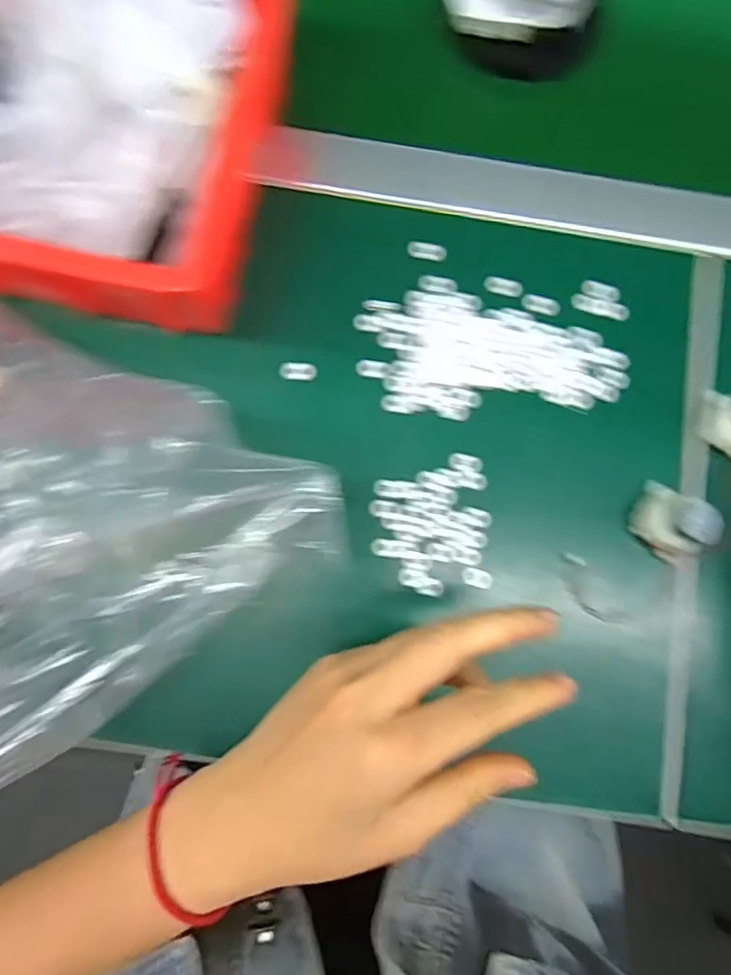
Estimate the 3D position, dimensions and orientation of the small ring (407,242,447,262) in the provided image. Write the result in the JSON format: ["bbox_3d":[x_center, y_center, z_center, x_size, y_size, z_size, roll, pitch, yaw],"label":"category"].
[{"bbox_3d":[0.039,-0.148,0.361,0.025,0.004,0.011,10,83,-3],"label":"small ring"}]

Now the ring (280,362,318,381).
[{"bbox_3d":[-0.040,-0.070,0.347,0.021,0.005,0.010,5,83,-3],"label":"ring"}]

